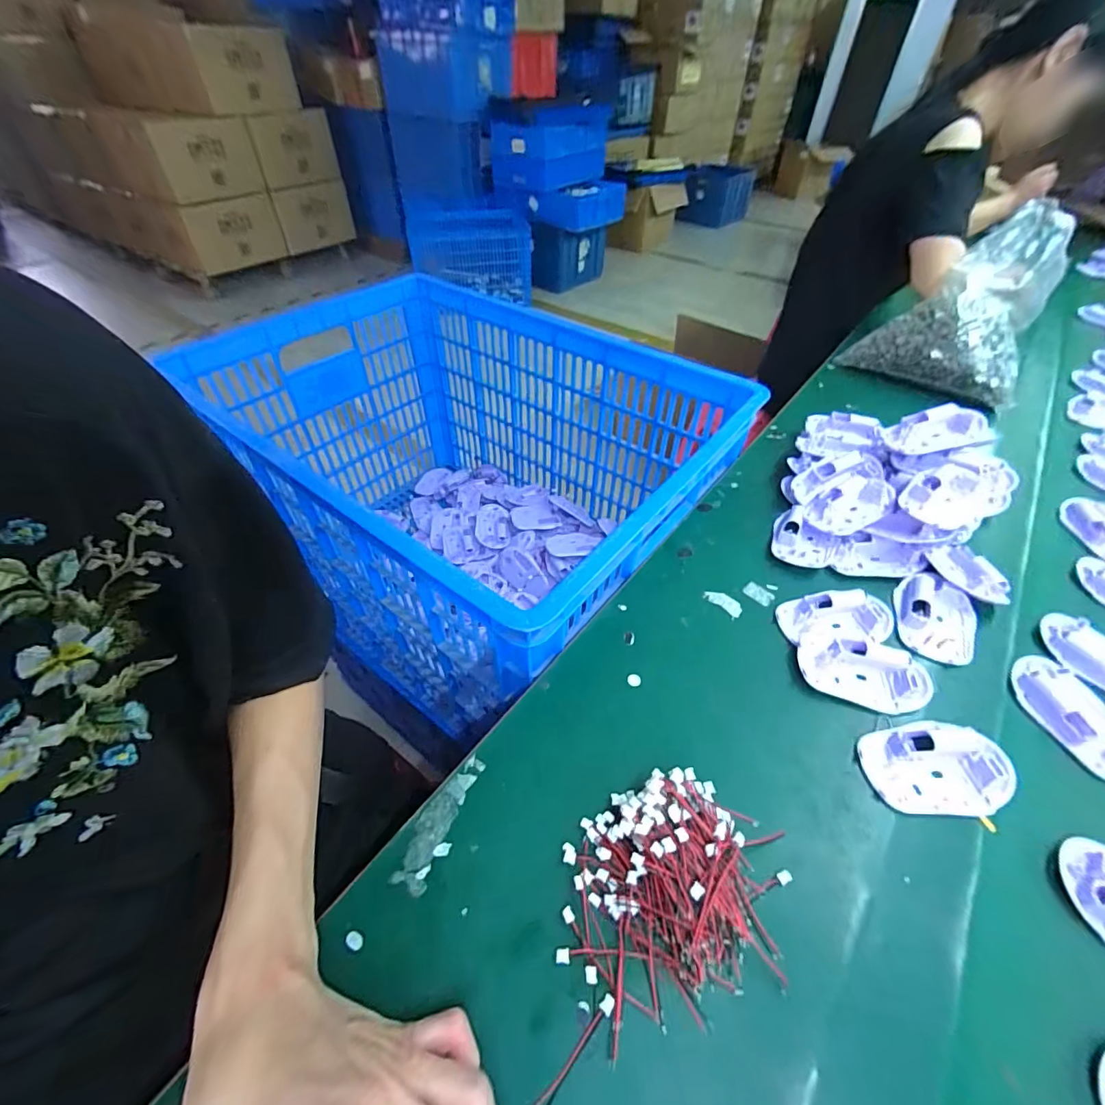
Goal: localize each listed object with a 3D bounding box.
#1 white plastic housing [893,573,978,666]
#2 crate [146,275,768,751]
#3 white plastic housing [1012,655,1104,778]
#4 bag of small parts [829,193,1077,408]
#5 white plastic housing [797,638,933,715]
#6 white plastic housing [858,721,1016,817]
[{"bbox_3d":[0.341,0.055,0.425,0.061,0.015,0.087,18,49,16],"label":"white plastic housing"},{"bbox_3d":[-0.127,-0.110,0.713,0.663,0.343,0.463,29,53,25],"label":"crate"},{"bbox_3d":[0.409,0.125,0.368,0.058,0.012,0.095,-11,48,-10],"label":"white plastic housing"},{"bbox_3d":[0.631,-0.371,0.720,0.241,0.190,0.231,-32,55,-26],"label":"bag of small parts"},{"bbox_3d":[0.253,0.097,0.389,0.094,0.015,0.056,12,48,11],"label":"white plastic housing"},{"bbox_3d":[0.272,0.151,0.337,0.093,0.015,0.061,-4,47,-4],"label":"white plastic housing"}]

